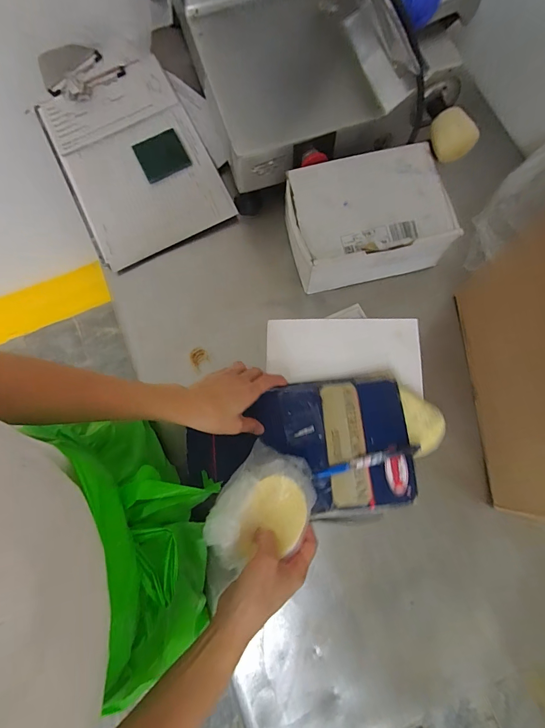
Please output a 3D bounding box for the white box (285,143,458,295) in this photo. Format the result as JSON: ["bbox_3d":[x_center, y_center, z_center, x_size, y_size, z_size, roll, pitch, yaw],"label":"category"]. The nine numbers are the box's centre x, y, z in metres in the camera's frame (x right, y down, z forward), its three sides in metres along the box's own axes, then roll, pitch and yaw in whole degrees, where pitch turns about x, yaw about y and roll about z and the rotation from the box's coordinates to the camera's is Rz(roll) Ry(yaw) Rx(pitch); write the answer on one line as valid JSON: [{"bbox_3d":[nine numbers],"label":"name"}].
[{"bbox_3d":[0.124,-0.195,0.493,0.207,0.095,0.139,-14,77,-2],"label":"white box"}]

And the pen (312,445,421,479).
[{"bbox_3d":[0.114,0.119,0.432,0.130,0.011,0.013,-13,74,-2],"label":"pen"}]

